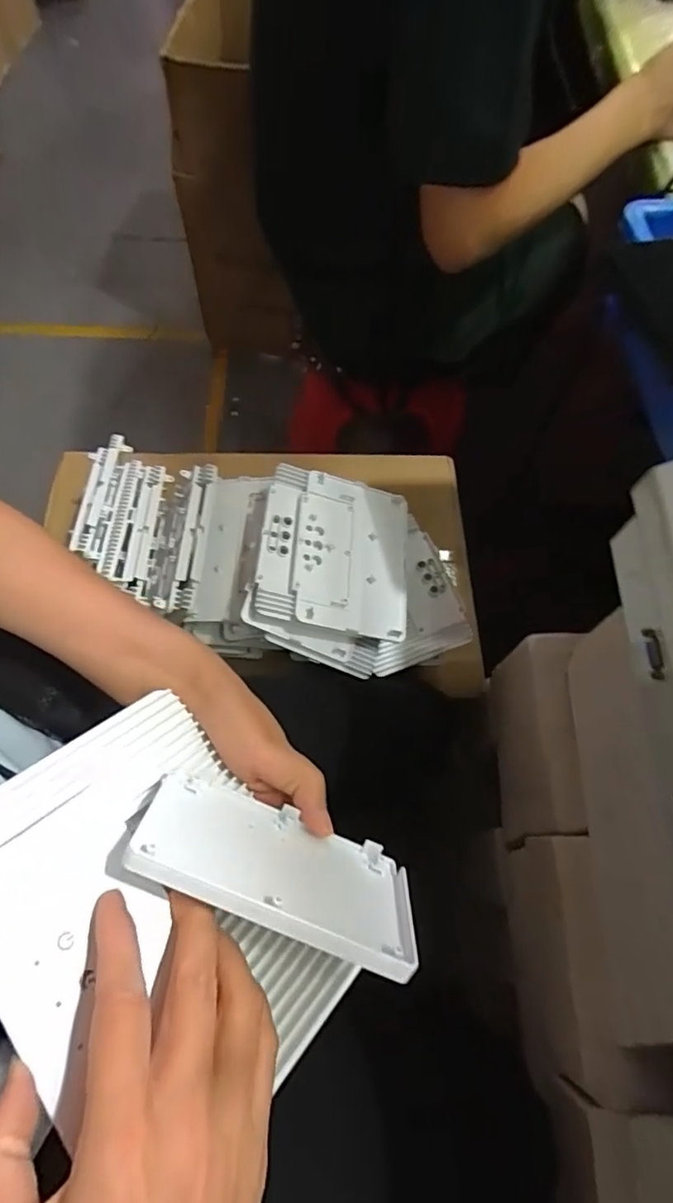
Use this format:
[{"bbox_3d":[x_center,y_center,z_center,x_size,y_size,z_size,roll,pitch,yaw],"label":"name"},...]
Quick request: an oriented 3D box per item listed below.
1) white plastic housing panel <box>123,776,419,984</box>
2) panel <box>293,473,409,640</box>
[{"bbox_3d":[-0.027,0.133,0.271,0.140,0.070,0.019,26,98,-5],"label":"white plastic housing panel"},{"bbox_3d":[0.020,-0.054,0.623,0.130,0.014,0.184,10,66,-18],"label":"panel"}]

